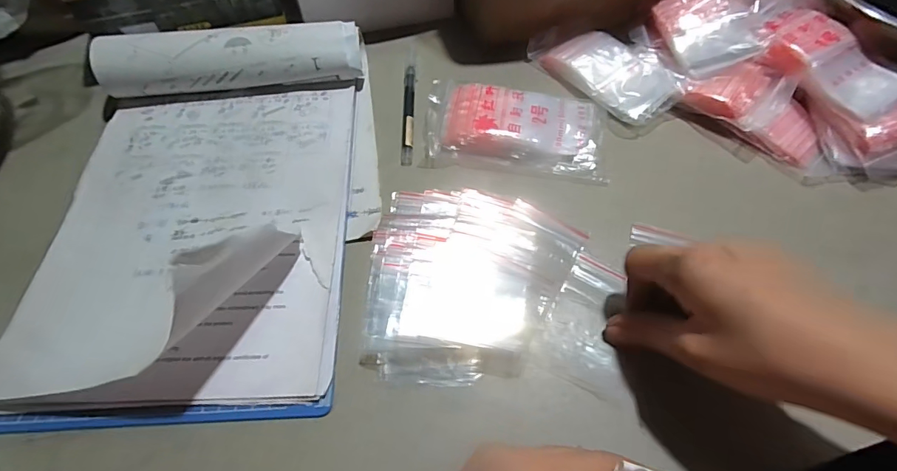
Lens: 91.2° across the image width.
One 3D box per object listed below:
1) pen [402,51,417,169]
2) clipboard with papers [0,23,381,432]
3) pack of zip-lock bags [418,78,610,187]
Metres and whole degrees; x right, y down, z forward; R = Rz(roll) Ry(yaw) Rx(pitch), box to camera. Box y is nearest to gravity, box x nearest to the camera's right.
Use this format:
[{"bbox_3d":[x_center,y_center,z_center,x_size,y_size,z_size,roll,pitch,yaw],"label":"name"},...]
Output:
[{"bbox_3d":[-0.035,-0.121,0.396,0.010,0.005,0.141,-1,61,1],"label":"pen"},{"bbox_3d":[-0.179,-0.041,0.307,0.241,0.085,0.306,-3,61,0],"label":"clipboard with papers"},{"bbox_3d":[0.055,-0.094,0.370,0.148,0.016,0.089,8,61,5],"label":"pack of zip-lock bags"}]

